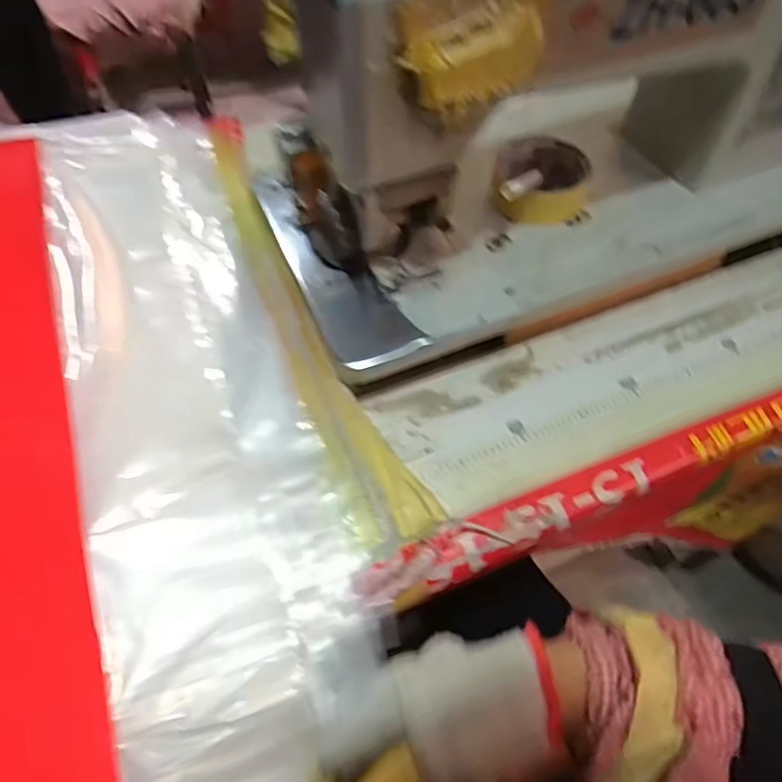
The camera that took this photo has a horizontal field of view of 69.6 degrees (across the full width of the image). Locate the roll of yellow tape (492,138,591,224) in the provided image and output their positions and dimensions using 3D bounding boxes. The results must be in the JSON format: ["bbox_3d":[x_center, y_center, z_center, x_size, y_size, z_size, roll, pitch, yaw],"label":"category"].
[{"bbox_3d":[0.127,-0.177,0.474,0.075,0.035,0.089,8,58,4],"label":"roll of yellow tape"}]

